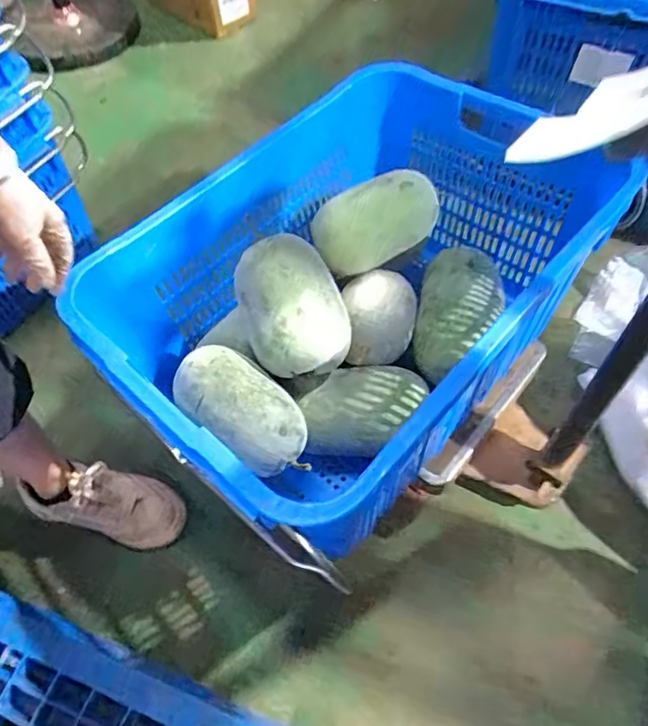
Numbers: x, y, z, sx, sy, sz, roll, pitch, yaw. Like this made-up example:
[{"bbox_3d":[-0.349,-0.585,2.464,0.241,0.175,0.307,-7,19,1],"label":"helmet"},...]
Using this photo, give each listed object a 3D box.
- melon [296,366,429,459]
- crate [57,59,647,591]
[{"bbox_3d":[0.051,0.065,0.694,0.157,0.093,0.104,-9,53,-6],"label":"melon"},{"bbox_3d":[0.035,-0.078,0.687,0.411,0.306,0.594,37,61,26],"label":"crate"}]

